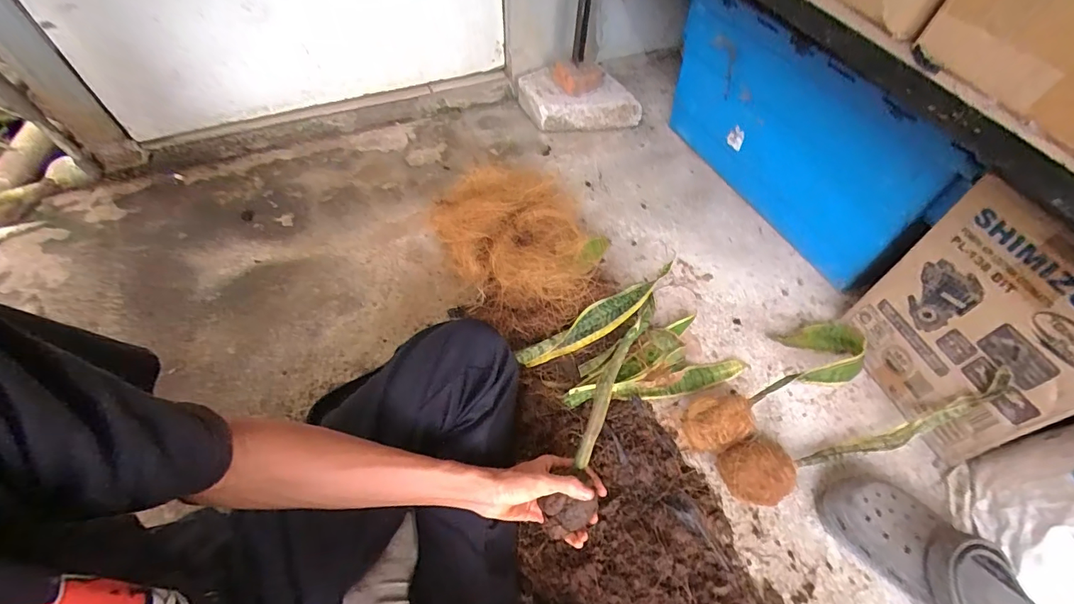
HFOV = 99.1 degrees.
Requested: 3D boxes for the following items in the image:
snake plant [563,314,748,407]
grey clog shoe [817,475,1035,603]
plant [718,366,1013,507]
[{"bbox_3d":[0.166,0.102,0.683,0.270,0.040,0.117,-21,57,-14],"label":"snake plant"},{"bbox_3d":[0.442,0.292,0.505,0.101,0.079,0.235,-32,60,-20],"label":"grey clog shoe"},{"bbox_3d":[0.383,0.175,0.557,0.311,0.145,0.076,-10,55,-6],"label":"plant"}]

